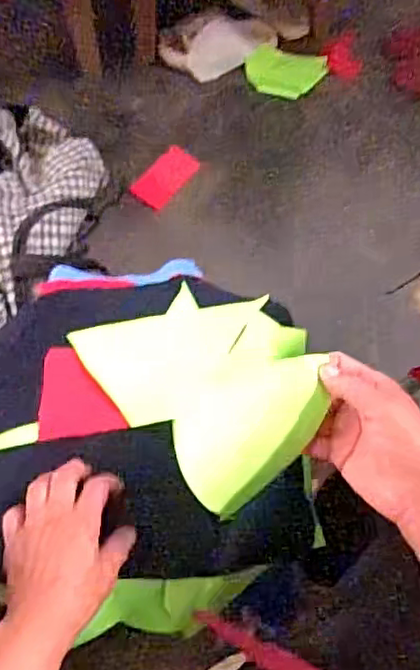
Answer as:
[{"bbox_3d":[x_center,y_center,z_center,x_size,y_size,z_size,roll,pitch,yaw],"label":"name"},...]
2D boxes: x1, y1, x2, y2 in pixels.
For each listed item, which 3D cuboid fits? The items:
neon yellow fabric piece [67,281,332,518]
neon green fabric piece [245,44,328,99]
[{"bbox_3d":[0.013,0.014,0.548,0.184,0.151,0.215,-37,72,-18],"label":"neon yellow fabric piece"},{"bbox_3d":[0.153,-0.529,1.285,0.161,0.024,0.089,7,101,-5],"label":"neon green fabric piece"}]

